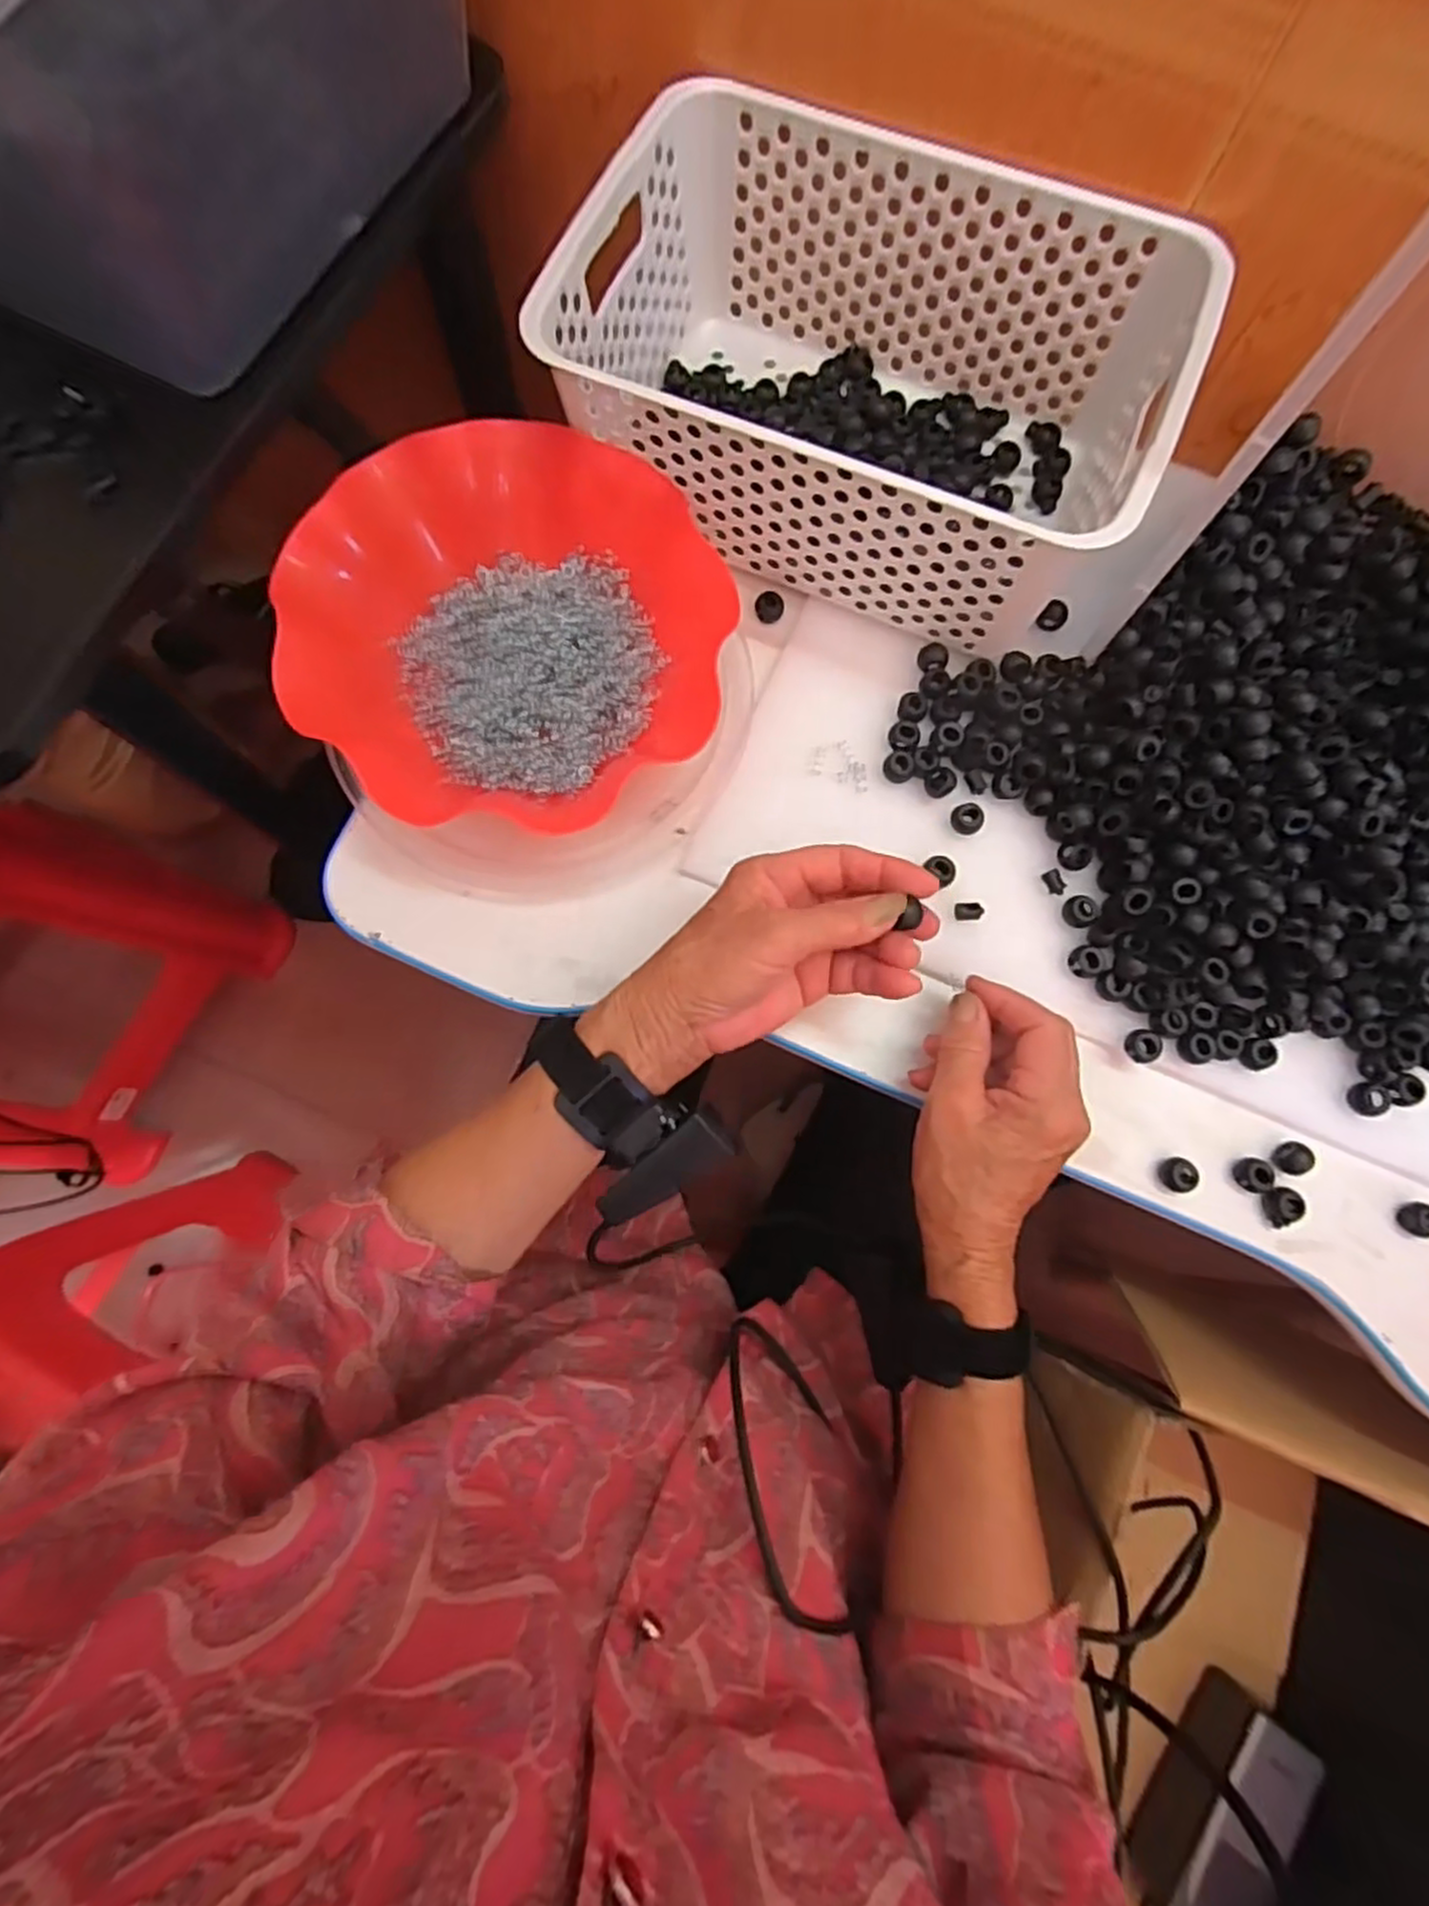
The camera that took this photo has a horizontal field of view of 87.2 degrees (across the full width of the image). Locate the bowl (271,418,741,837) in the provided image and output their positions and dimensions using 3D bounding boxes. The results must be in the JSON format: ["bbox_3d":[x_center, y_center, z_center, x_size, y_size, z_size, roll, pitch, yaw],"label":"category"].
[{"bbox_3d":[-0.108,-0.175,0.401,0.219,0.061,0.202,0,78,-2],"label":"bowl"}]

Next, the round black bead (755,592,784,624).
[{"bbox_3d":[0.033,-0.209,0.458,0.017,0.013,0.016,10,78,0],"label":"round black bead"}]

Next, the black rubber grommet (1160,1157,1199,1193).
[{"bbox_3d":[0.243,0.116,0.391,0.017,0.008,0.017,0,78,-2],"label":"black rubber grommet"}]

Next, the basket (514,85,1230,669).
[{"bbox_3d":[0.082,-0.314,0.419,0.306,0.122,0.200,23,83,3],"label":"basket"}]

